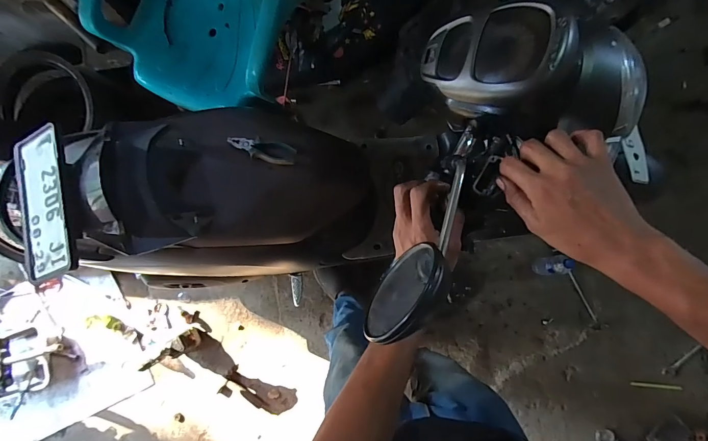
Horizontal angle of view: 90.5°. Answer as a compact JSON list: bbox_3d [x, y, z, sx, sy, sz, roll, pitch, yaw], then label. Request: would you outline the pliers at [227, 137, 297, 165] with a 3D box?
[{"bbox_3d":[-0.198,-0.151,0.752,0.150,0.018,0.045,12,85,3],"label":"pliers"}]

